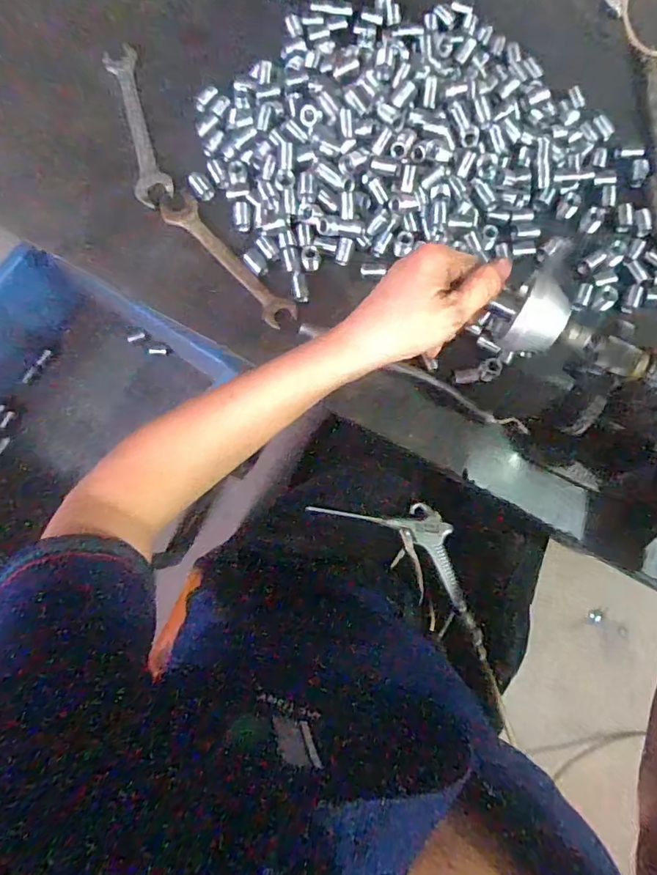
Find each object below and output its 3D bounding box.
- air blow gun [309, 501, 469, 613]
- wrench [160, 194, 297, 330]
[{"bbox_3d":[0.087,0.115,0.586,0.194,0.033,0.093,42,82,4],"label":"air blow gun"},{"bbox_3d":[-0.097,-0.174,0.495,0.034,0.006,0.168,-43,86,-8],"label":"wrench"}]

